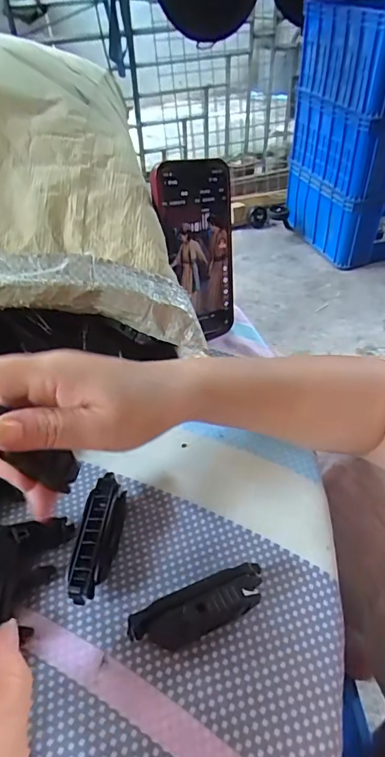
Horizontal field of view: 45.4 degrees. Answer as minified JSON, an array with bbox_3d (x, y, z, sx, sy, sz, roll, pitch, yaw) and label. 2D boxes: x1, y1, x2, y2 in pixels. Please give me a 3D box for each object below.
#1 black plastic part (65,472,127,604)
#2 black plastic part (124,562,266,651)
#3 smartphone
[{"bbox_3d":[-0.060,0.101,0.291,0.022,0.025,0.079,2,43,6],"label":"black plastic part"},{"bbox_3d":[0.004,0.130,0.259,0.078,0.025,0.022,-16,44,-14],"label":"black plastic part"},{"bbox_3d":[0.005,-0.113,0.420,0.077,0.157,0.006,-18,28,-28],"label":"smartphone"}]

